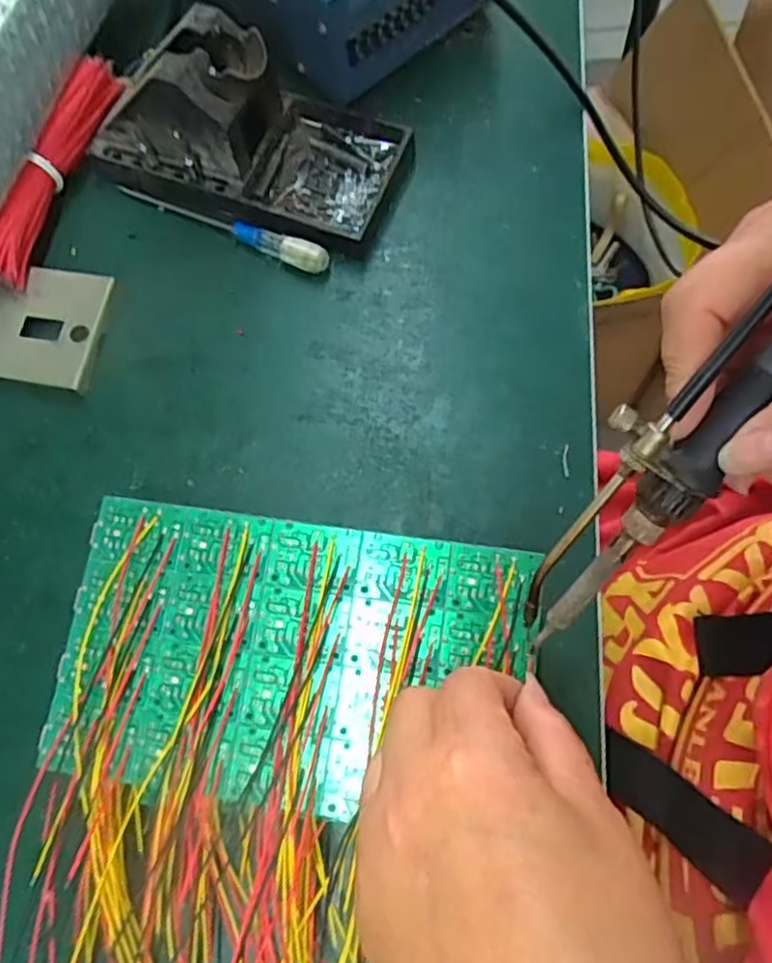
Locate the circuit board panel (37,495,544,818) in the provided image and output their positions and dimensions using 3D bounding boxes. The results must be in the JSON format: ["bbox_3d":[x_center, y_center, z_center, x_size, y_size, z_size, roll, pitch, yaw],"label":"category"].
[{"bbox_3d":[-0.035,0.065,0.261,0.168,0.008,0.100,8,73,3],"label":"circuit board panel"}]

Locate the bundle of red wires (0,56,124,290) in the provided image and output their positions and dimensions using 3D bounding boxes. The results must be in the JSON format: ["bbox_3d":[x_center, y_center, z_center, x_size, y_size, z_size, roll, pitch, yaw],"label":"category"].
[{"bbox_3d":[-0.172,-0.160,0.366,0.017,0.027,0.133,15,74,6],"label":"bundle of red wires"}]

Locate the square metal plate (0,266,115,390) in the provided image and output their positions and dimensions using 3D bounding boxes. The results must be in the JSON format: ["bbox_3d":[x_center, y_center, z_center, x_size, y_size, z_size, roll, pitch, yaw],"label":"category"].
[{"bbox_3d":[-0.174,-0.078,0.353,0.064,0.011,0.064,6,73,3],"label":"square metal plate"}]

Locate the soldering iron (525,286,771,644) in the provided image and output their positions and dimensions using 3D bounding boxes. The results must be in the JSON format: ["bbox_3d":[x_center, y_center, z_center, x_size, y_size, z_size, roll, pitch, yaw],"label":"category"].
[{"bbox_3d":[0.099,-0.030,0.202,0.032,0.018,0.208,40,116,12],"label":"soldering iron"}]

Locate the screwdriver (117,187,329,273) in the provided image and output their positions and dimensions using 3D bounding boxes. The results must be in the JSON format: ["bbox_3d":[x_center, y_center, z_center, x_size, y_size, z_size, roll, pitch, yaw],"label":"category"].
[{"bbox_3d":[-0.086,-0.133,0.366,0.123,0.012,0.012,24,75,8],"label":"screwdriver"}]

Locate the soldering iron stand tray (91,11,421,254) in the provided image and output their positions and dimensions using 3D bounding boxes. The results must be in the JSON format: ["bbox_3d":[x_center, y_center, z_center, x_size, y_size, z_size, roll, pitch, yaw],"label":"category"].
[{"bbox_3d":[-0.074,-0.180,0.352,0.158,0.069,0.082,15,74,8],"label":"soldering iron stand tray"}]

